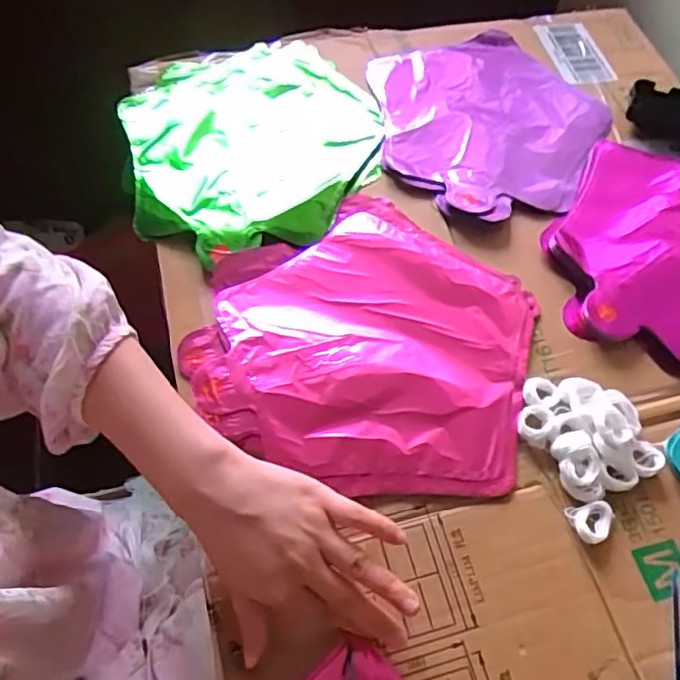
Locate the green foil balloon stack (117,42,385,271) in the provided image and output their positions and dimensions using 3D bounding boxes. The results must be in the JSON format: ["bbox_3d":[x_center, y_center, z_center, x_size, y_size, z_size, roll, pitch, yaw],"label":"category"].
[{"bbox_3d":[-0.082,-0.182,0.588,0.230,0.045,0.255,-15,63,-10],"label":"green foil balloon stack"}]

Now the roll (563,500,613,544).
[{"bbox_3d":[0.170,0.123,0.417,0.028,0.010,0.026,1,62,-2],"label":"roll"}]

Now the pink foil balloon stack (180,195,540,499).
[{"bbox_3d":[0.021,-0.009,0.481,0.246,0.015,0.241,14,62,5],"label":"pink foil balloon stack"}]

